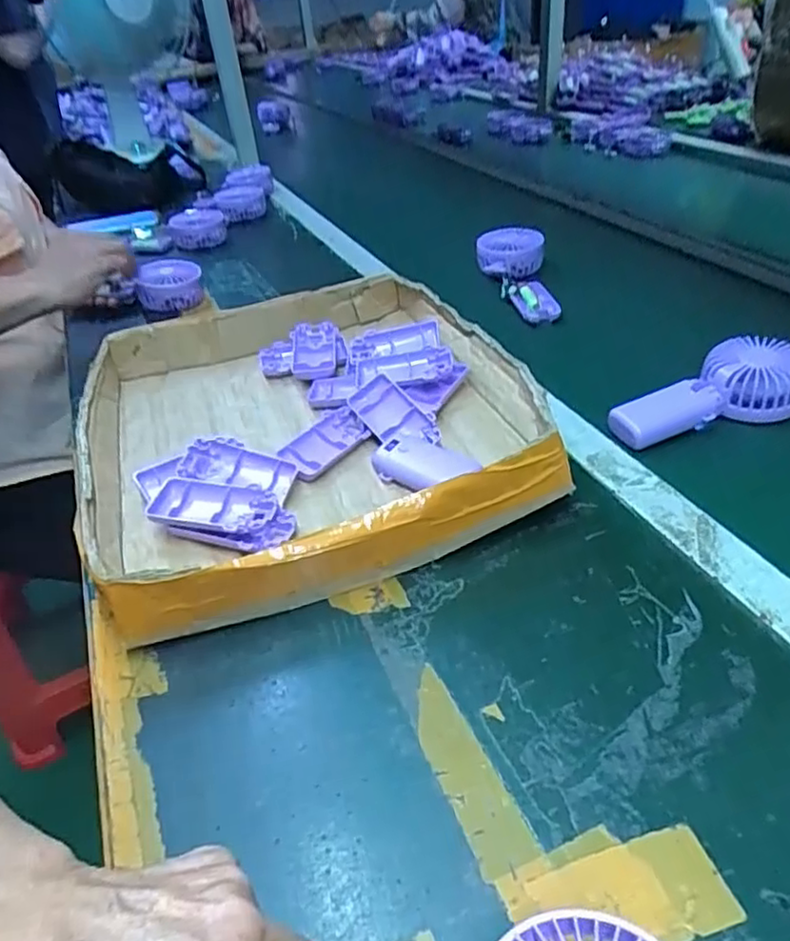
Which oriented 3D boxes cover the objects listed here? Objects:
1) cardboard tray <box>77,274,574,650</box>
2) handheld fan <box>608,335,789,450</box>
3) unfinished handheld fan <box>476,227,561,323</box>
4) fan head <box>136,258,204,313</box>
[{"bbox_3d":[-0.081,-0.057,0.598,0.377,0.064,0.420,-16,39,-13],"label":"cardboard tray"},{"bbox_3d":[0.276,-0.068,0.578,0.176,0.045,0.076,-17,39,-15],"label":"handheld fan"},{"bbox_3d":[0.153,-0.253,0.842,0.087,0.047,0.196,-3,38,6],"label":"unfinished handheld fan"},{"bbox_3d":[-0.310,-0.257,0.898,0.089,0.044,0.087,-18,39,-14],"label":"fan head"}]

